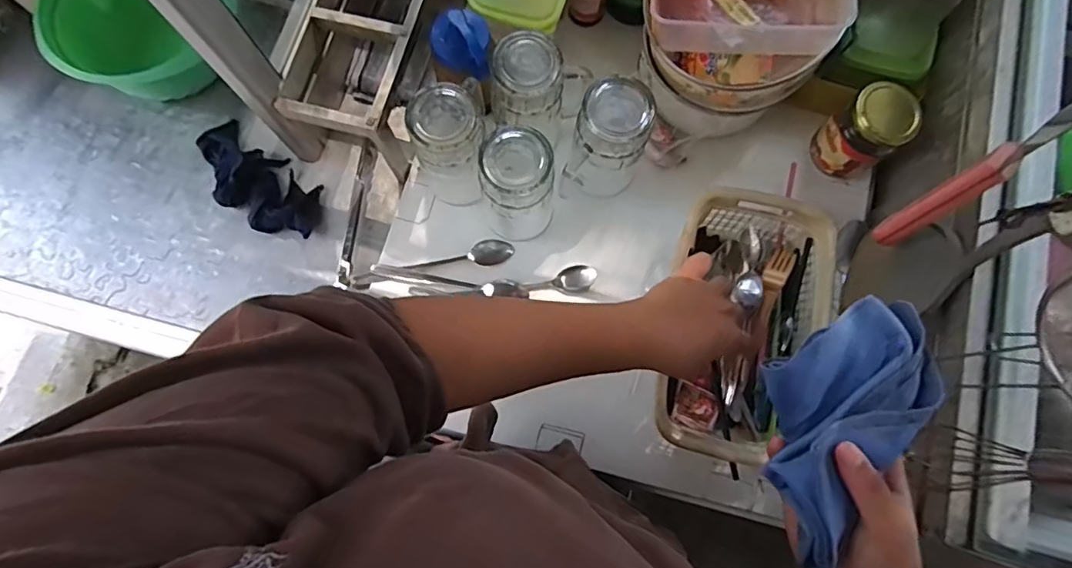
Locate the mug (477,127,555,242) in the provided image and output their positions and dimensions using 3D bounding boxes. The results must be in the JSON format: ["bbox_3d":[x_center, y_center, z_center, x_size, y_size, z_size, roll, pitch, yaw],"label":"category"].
[{"bbox_3d":[-0.020,-0.098,0.552,0.066,0.124,0.070,0,76,0],"label":"mug"}]

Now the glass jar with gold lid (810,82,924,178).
[{"bbox_3d":[0.336,-0.152,0.577,0.062,0.101,0.062,0,76,0],"label":"glass jar with gold lid"}]

